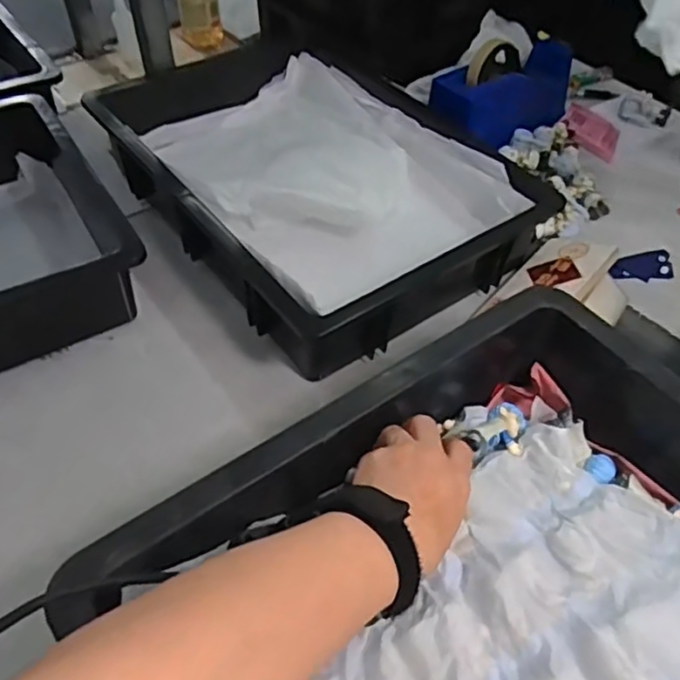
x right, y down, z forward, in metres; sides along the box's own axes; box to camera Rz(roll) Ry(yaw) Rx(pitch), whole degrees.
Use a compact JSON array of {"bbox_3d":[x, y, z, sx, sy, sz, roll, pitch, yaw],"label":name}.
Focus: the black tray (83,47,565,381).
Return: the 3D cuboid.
[{"bbox_3d":[-0.027,-0.176,0.739,0.329,0.113,0.455,-27,54,-26],"label":"black tray"}]

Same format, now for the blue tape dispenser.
[{"bbox_3d":[0.197,-0.304,0.803,0.227,0.098,0.080,-25,54,-22],"label":"blue tape dispenser"}]

